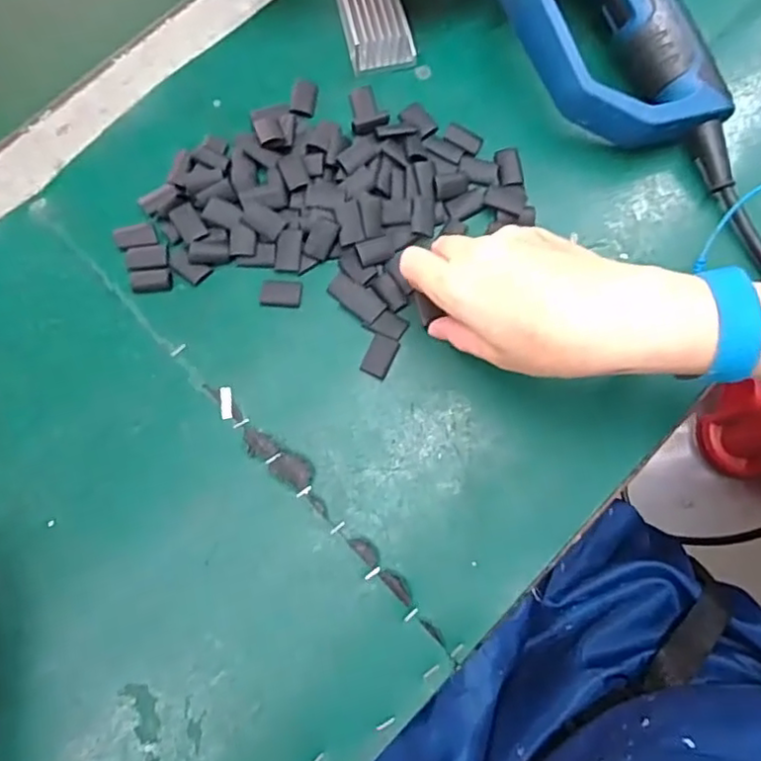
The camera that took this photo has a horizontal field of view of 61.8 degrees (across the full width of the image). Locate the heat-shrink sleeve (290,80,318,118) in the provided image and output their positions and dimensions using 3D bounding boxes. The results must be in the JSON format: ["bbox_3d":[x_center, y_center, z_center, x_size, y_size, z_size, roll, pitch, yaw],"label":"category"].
[{"bbox_3d":[-0.051,-0.189,0.423,0.016,0.004,0.028,7,76,2],"label":"heat-shrink sleeve"}]

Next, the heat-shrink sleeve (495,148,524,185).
[{"bbox_3d":[0.083,-0.139,0.408,0.016,0.004,0.025,-6,76,-1],"label":"heat-shrink sleeve"}]

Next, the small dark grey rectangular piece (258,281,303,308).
[{"bbox_3d":[-0.061,-0.054,0.390,0.026,0.004,0.017,3,76,1],"label":"small dark grey rectangular piece"}]

